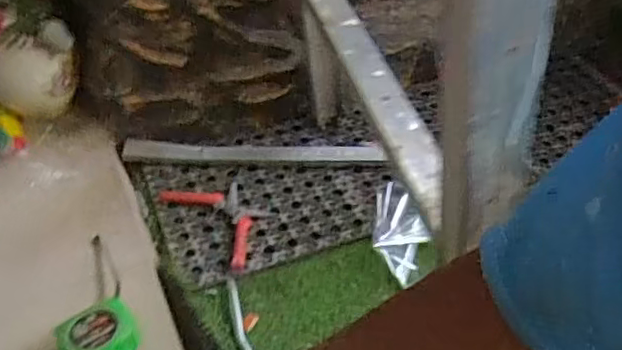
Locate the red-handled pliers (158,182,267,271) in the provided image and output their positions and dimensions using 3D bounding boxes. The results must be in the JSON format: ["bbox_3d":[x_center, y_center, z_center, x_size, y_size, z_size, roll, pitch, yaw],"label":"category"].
[{"bbox_3d":[-0.131,0.057,0.924,0.105,0.012,0.198,-31,51,-30],"label":"red-handled pliers"}]

